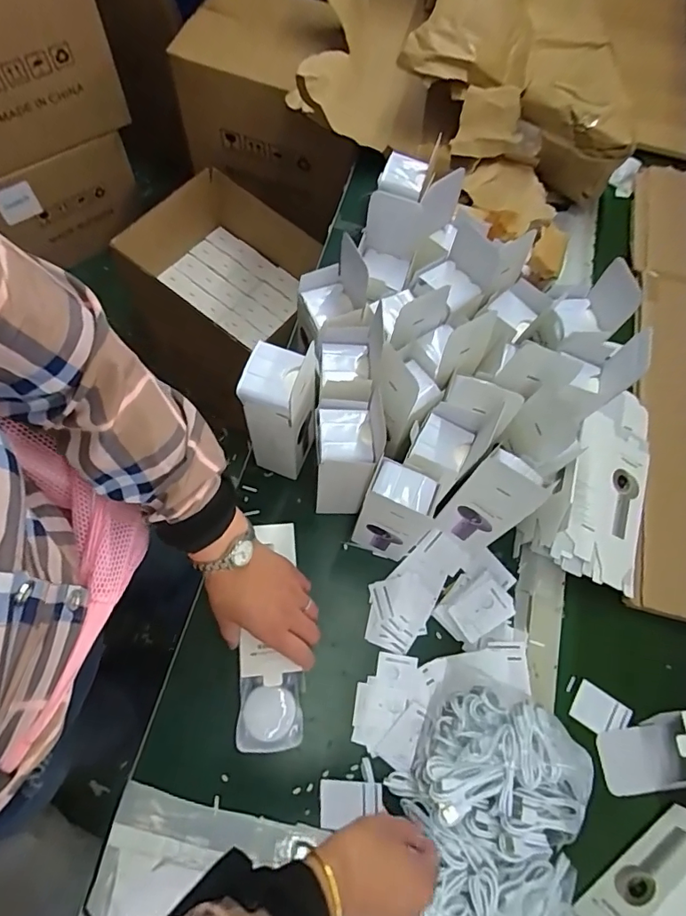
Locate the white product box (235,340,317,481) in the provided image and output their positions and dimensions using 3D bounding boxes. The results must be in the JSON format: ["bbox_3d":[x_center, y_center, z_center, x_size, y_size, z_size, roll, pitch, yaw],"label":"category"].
[{"bbox_3d":[-0.070,-0.046,0.586,0.068,0.209,0.062,18,68,5],"label":"white product box"}]

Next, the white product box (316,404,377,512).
[{"bbox_3d":[-0.003,0.009,0.589,0.063,0.183,0.070,1,67,-2],"label":"white product box"}]

